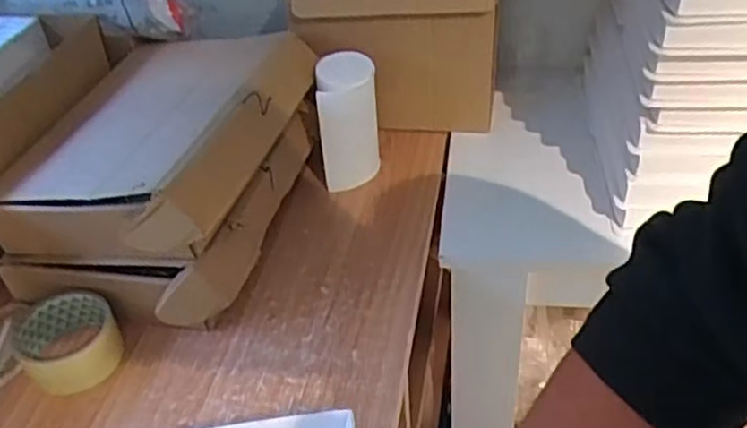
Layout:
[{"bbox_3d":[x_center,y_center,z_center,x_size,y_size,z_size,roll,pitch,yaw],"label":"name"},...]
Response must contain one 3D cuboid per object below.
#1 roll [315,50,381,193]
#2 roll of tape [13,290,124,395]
[{"bbox_3d":[-0.027,-0.103,0.804,0.064,0.140,0.077,-5,39,0],"label":"roll"},{"bbox_3d":[-0.273,0.113,0.631,0.084,0.045,0.088,-3,39,2],"label":"roll of tape"}]

